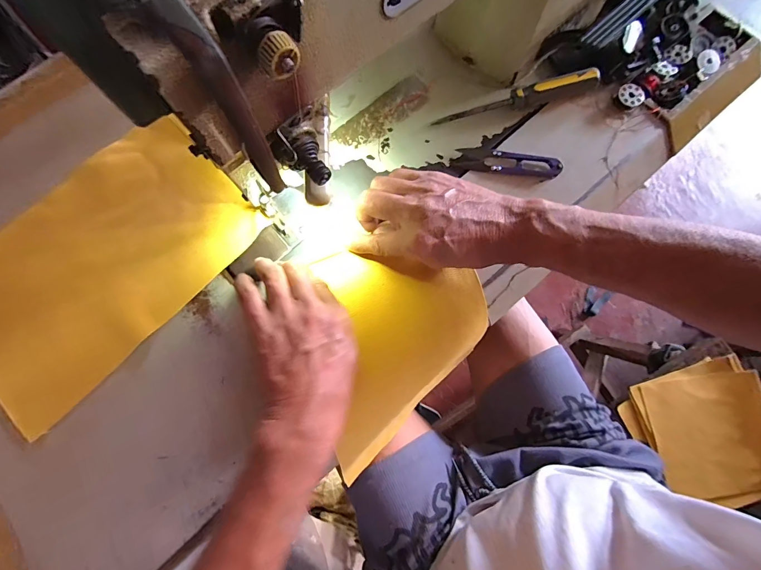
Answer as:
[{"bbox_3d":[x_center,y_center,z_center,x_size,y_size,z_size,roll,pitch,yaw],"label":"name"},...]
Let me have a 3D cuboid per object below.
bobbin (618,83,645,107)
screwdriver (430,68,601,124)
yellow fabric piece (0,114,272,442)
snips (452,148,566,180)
[{"bbox_3d":[0.252,-0.193,0.362,0.023,0.008,0.025,6,80,2],"label":"bobbin"},{"bbox_3d":[0.136,-0.184,0.355,0.161,0.018,0.016,-14,80,-2],"label":"screwdriver"},{"bbox_3d":[-0.259,-0.025,0.332,0.176,0.014,0.267,44,79,8],"label":"yellow fabric piece"},{"bbox_3d":[0.125,-0.121,0.352,0.100,0.008,0.026,10,80,2],"label":"snips"}]

